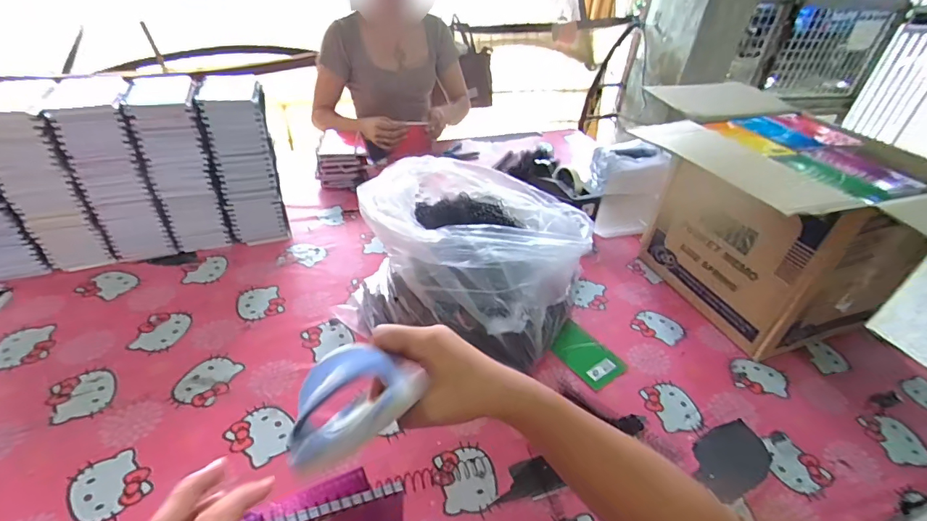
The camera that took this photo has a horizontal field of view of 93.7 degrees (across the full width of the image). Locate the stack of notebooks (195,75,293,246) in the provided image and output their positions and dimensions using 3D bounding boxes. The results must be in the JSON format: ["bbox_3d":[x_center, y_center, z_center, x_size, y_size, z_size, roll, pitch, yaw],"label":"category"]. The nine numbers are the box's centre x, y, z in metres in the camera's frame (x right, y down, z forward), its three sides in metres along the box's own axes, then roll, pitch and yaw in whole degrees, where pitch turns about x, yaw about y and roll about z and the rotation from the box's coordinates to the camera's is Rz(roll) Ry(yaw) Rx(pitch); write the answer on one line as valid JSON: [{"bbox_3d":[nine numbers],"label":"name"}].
[{"bbox_3d":[-0.415,-0.180,0.831,0.105,0.290,0.115,-10,40,-18],"label":"stack of notebooks"}]

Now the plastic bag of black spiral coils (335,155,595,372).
[{"bbox_3d":[0.008,-0.008,0.707,0.333,0.218,0.298,19,40,17],"label":"plastic bag of black spiral coils"}]

